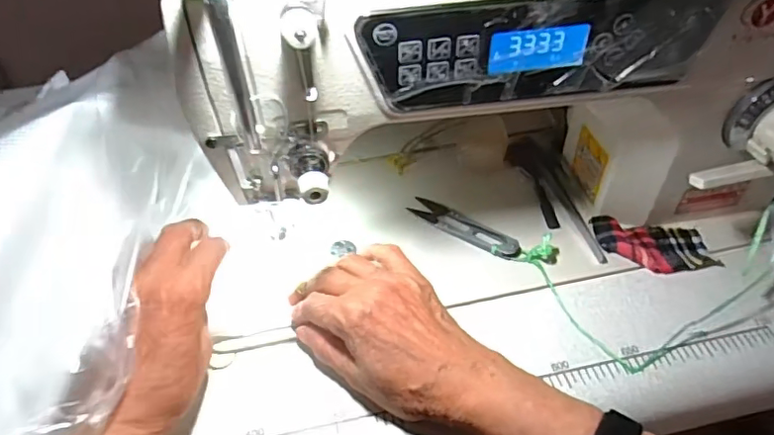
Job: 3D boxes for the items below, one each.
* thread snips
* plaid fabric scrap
[{"bbox_3d":[0.064,0.008,0.454,0.101,0.010,0.024,28,53,27],"label":"thread snips"},{"bbox_3d":[0.208,0.020,0.433,0.087,0.012,0.048,5,46,7],"label":"plaid fabric scrap"}]

